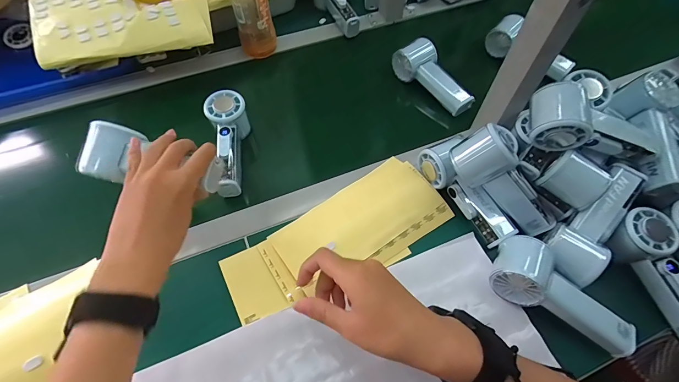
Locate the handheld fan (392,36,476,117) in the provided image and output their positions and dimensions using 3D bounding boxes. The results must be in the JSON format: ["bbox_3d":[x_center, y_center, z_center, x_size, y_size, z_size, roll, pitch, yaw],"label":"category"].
[{"bbox_3d":[0.161,-0.190,0.567,0.047,0.054,0.150,-37,77,-19],"label":"handheld fan"}]

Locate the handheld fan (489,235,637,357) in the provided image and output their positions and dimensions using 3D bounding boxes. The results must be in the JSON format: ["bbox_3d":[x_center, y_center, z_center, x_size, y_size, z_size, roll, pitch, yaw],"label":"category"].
[{"bbox_3d":[0.247,0.121,0.375,0.153,0.060,0.063,39,66,7],"label":"handheld fan"}]

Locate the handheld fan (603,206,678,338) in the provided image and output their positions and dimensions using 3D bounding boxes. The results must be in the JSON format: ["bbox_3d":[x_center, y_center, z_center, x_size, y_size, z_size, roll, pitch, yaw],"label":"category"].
[{"bbox_3d":[0.375,0.097,0.389,0.066,0.046,0.156,-20,77,-10],"label":"handheld fan"}]

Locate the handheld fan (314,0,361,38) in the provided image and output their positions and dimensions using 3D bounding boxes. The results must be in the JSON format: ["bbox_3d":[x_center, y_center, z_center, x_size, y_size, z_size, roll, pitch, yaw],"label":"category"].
[{"bbox_3d":[-0.004,-0.370,0.668,0.052,0.054,0.153,-26,76,-14],"label":"handheld fan"}]

